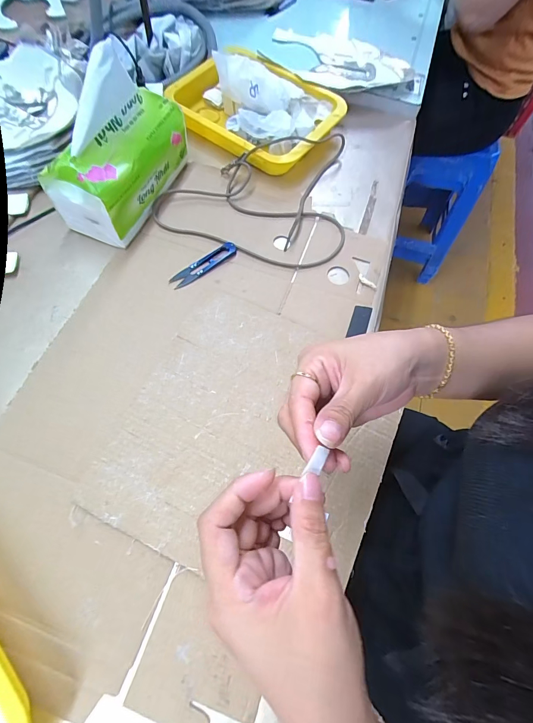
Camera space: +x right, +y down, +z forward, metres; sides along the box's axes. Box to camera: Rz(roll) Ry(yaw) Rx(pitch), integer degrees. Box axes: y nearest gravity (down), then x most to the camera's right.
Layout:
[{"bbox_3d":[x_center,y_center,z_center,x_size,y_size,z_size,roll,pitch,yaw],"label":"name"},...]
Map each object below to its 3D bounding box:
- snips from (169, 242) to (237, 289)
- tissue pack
[{"bbox_3d":[-0.084,-0.131,0.475,0.101,0.007,0.023,-38,73,-17],"label":"snips"},{"bbox_3d":[-0.189,-0.277,0.446,0.086,0.170,0.194,24,67,8],"label":"tissue pack"}]

